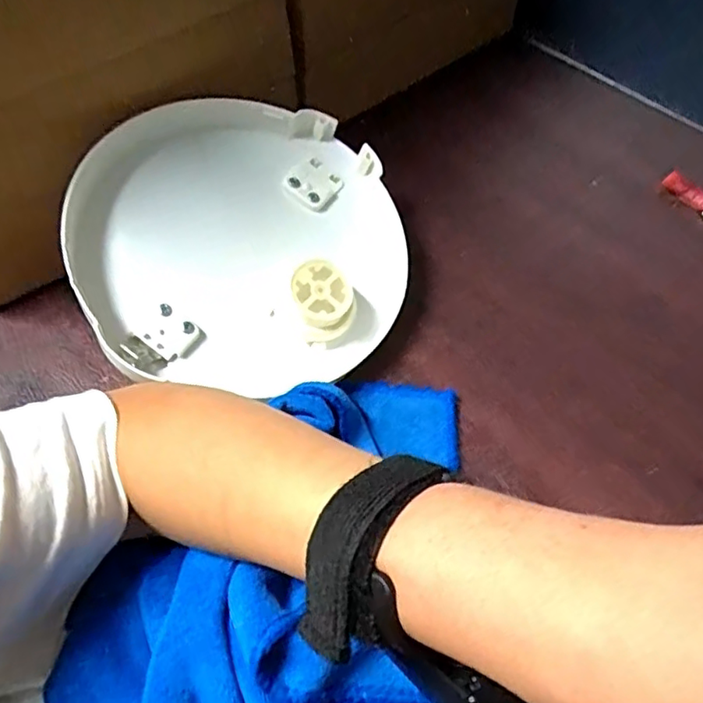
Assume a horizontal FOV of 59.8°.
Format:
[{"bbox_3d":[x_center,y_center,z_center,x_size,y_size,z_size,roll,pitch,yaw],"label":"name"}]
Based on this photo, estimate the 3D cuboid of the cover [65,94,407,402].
[{"bbox_3d":[-0.068,-0.072,0.402,0.215,0.055,0.200,-28,76,-22],"label":"cover"}]

